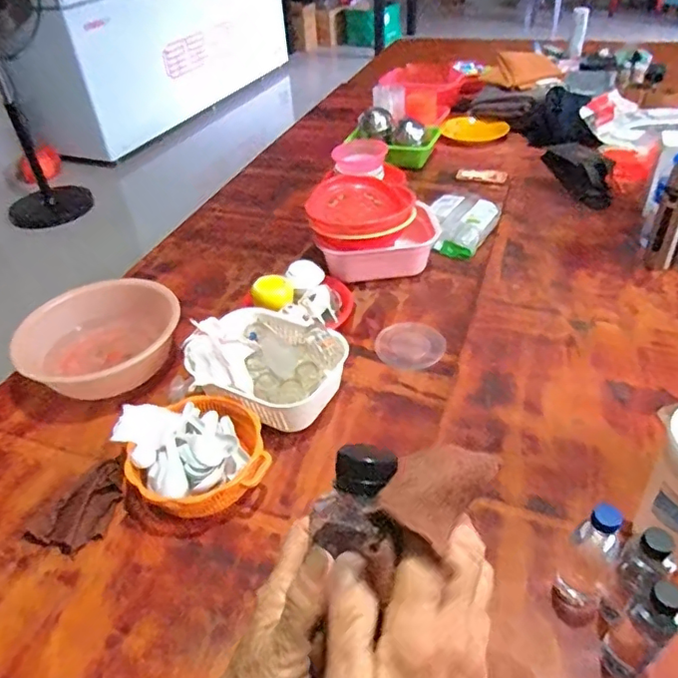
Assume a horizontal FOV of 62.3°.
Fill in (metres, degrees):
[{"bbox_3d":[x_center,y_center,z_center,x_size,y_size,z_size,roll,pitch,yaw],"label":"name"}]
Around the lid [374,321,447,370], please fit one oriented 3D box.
[{"bbox_3d":[0.152,0.010,1.200,0.145,0.007,0.148,-3,40,3],"label":"lid"}]

